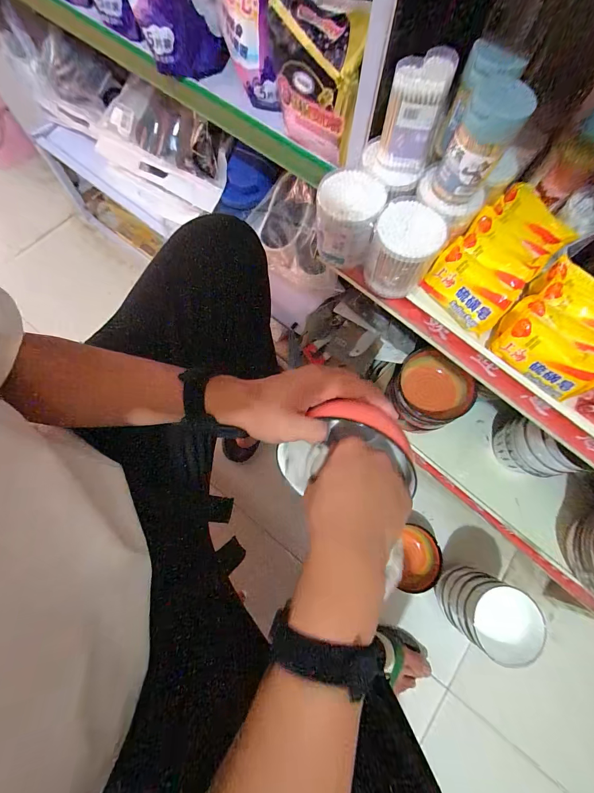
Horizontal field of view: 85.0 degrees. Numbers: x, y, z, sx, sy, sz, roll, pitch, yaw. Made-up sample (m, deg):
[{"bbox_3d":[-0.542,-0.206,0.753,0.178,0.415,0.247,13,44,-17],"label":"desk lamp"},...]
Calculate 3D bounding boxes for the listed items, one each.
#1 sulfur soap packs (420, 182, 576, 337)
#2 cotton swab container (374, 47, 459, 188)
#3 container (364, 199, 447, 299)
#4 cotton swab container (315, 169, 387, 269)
[{"bbox_3d":[0.246,-0.172,0.391,0.096,0.042,0.184,43,75,11],"label":"sulfur soap packs"},{"bbox_3d":[0.115,-0.277,0.326,0.052,0.093,0.050,17,71,3],"label":"cotton swab container"},{"bbox_3d":[0.115,-0.159,0.361,0.065,0.074,0.073,28,73,7],"label":"container"},{"bbox_3d":[0.055,-0.199,0.365,0.067,0.071,0.071,1,71,-2],"label":"cotton swab container"}]

